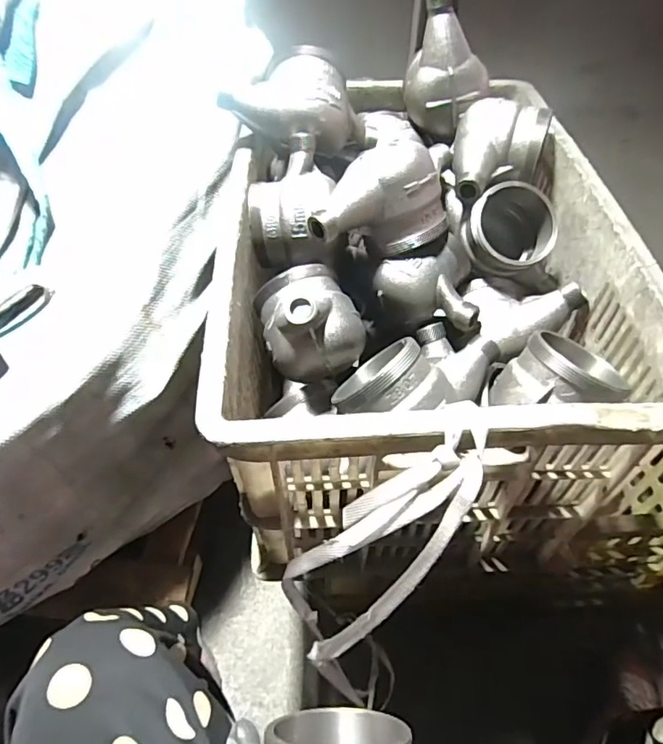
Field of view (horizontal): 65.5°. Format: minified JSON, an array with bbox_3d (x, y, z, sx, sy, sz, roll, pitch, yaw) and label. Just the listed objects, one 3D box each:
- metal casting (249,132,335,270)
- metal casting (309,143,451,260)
[{"bbox_3d":[-0.033,-0.154,0.475,0.077,0.075,0.090,3,52,2],"label":"metal casting"},{"bbox_3d":[0.039,-0.144,0.443,0.118,0.069,0.066,-9,52,-7],"label":"metal casting"}]

